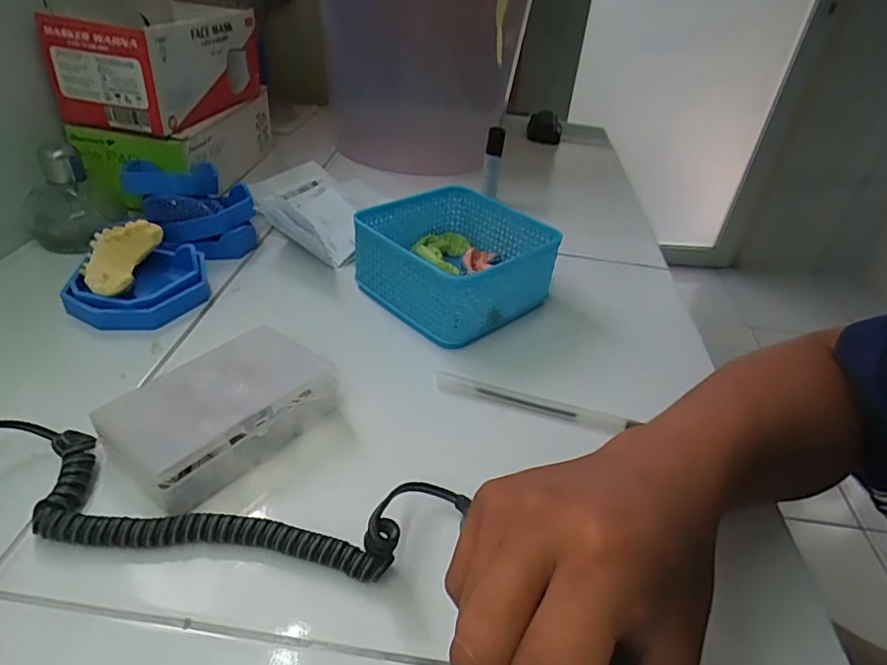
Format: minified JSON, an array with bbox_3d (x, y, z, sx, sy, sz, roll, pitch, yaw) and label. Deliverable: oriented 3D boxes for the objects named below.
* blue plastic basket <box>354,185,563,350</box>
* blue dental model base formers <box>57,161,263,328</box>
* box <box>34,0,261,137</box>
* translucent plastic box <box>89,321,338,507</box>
[{"bbox_3d":[0.010,-0.061,0.469,0.131,0.065,0.132,-26,47,-35],"label":"blue plastic basket"},{"bbox_3d":[-0.224,-0.080,0.456,0.107,0.060,0.180,3,37,-3],"label":"blue dental model base formers"},{"bbox_3d":[-0.275,-0.271,0.547,0.118,0.083,0.196,7,37,3],"label":"box"},{"bbox_3d":[-0.126,0.042,0.329,0.071,0.034,0.123,27,42,26],"label":"translucent plastic box"}]

